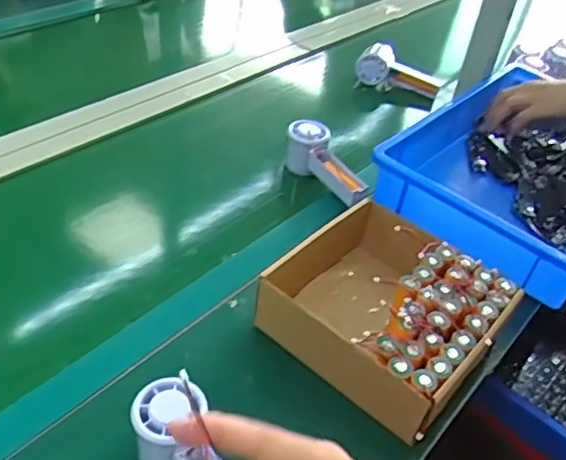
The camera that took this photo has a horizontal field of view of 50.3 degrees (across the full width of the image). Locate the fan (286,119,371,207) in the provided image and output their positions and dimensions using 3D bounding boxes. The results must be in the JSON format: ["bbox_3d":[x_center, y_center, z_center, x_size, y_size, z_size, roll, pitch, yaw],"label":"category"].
[{"bbox_3d":[0.061,-0.091,0.807,0.046,0.060,0.142,-24,51,-32],"label":"fan"}]

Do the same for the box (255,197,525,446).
[{"bbox_3d":[0.096,0.078,0.593,0.189,0.084,0.214,-30,54,-35],"label":"box"}]

